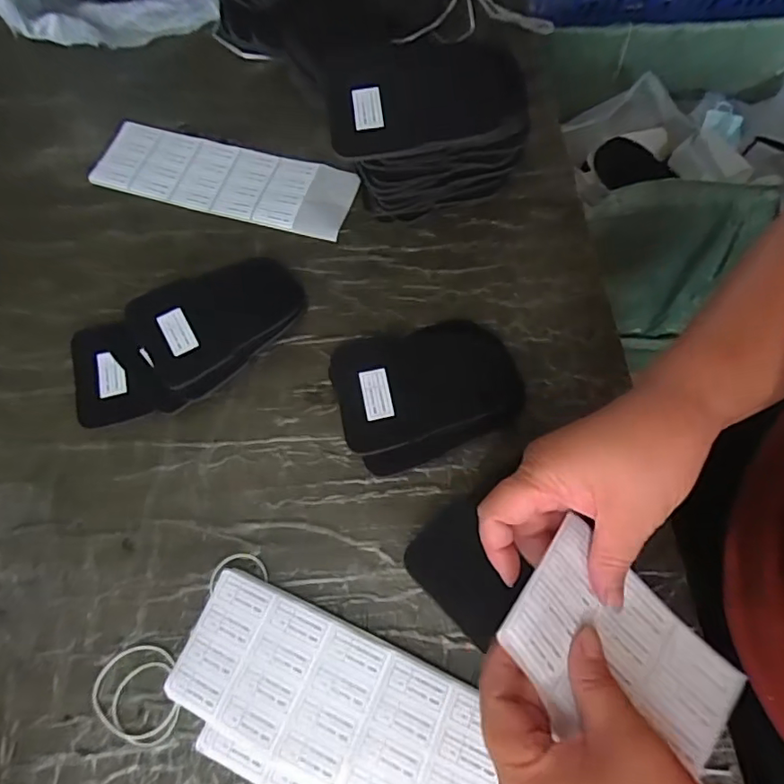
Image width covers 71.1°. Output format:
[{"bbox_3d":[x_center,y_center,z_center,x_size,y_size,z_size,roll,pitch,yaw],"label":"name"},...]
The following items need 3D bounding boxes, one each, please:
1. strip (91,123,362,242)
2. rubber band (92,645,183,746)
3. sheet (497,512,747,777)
[{"bbox_3d":[-0.159,-0.208,0.531,0.249,0.010,0.078,14,69,7],"label":"strip"},{"bbox_3d":[-0.163,0.193,0.355,0.059,0.005,0.052,20,68,9],"label":"rubber band"},{"bbox_3d":[0.118,0.134,0.281,0.126,0.019,0.084,44,55,-1],"label":"sheet"}]

